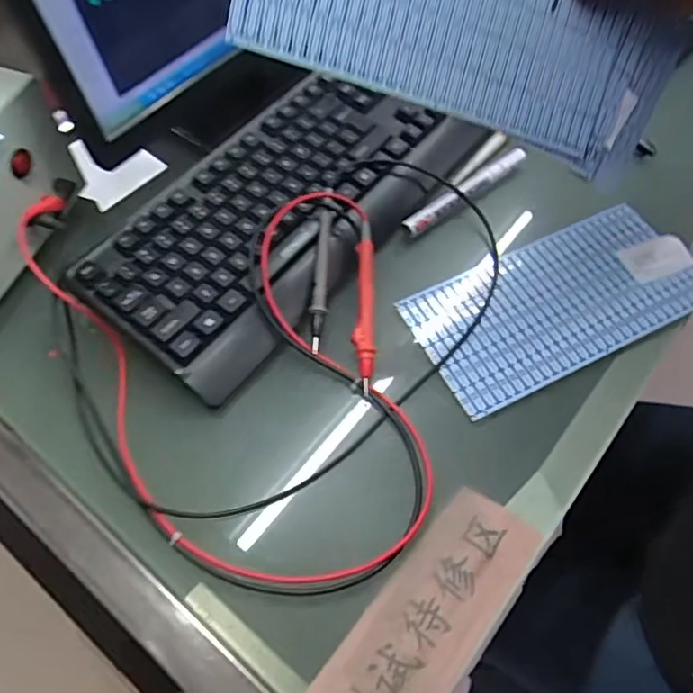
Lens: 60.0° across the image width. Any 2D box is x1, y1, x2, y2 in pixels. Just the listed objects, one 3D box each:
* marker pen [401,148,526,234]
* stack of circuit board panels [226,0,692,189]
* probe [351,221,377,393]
[{"bbox_3d":[0.106,-0.139,0.537,0.138,0.021,0.020,-37,66,-20],"label":"marker pen"},{"bbox_3d":[0.085,-0.198,0.347,0.282,0.132,0.010,12,13,-23],"label":"stack of circuit board panels"},{"bbox_3d":[0.014,-0.033,0.455,0.016,0.017,0.135,1,74,1],"label":"probe"}]

